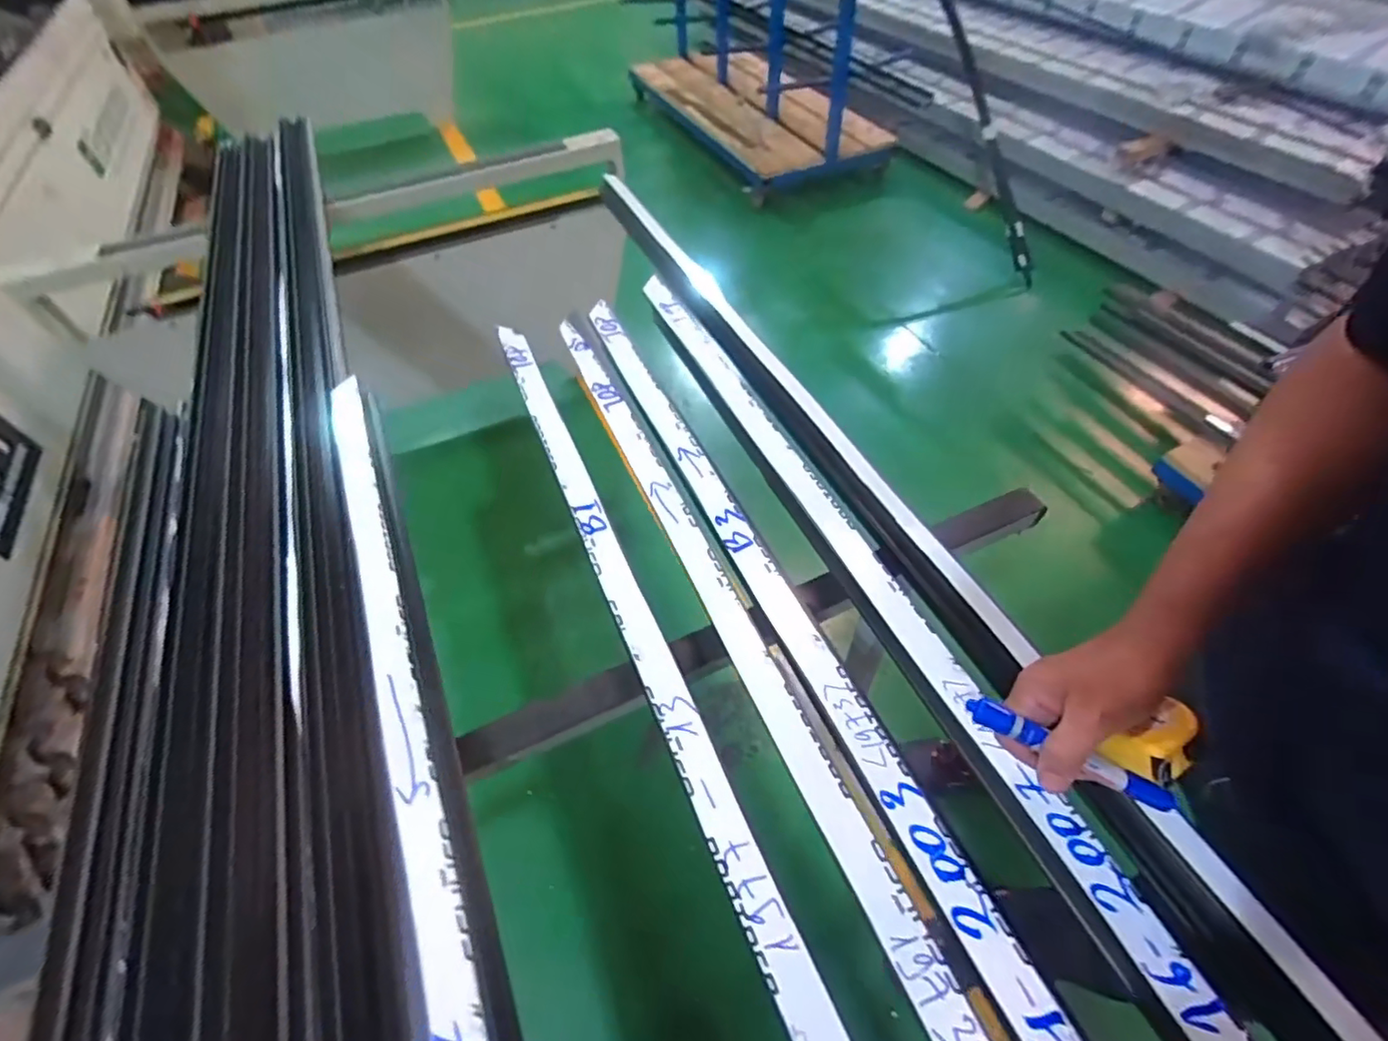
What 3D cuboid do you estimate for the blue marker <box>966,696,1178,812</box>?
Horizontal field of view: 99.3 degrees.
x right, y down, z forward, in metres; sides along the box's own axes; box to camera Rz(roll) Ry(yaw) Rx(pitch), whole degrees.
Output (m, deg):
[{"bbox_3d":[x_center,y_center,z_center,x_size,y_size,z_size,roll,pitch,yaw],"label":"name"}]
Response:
[{"bbox_3d":[0.269,0.165,0.425,0.138,0.016,0.019,24,58,20],"label":"blue marker"}]

